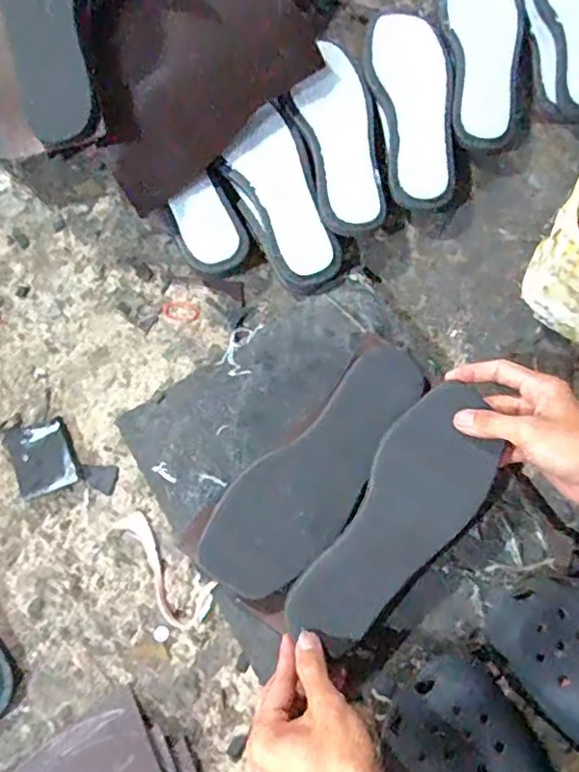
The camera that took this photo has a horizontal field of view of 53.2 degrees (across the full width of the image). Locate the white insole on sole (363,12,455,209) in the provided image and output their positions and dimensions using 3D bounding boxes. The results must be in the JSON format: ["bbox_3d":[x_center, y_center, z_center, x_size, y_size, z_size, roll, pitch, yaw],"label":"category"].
[{"bbox_3d":[0.127,-0.295,0.602,0.081,0.019,0.240,-3,76,-2],"label":"white insole on sole"}]

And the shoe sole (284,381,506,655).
[{"bbox_3d":[0.093,0.108,0.478,0.091,0.022,0.232,36,75,7],"label":"shoe sole"}]

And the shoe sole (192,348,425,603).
[{"bbox_3d":[0.029,0.069,0.485,0.084,0.009,0.240,44,73,6],"label":"shoe sole"}]

